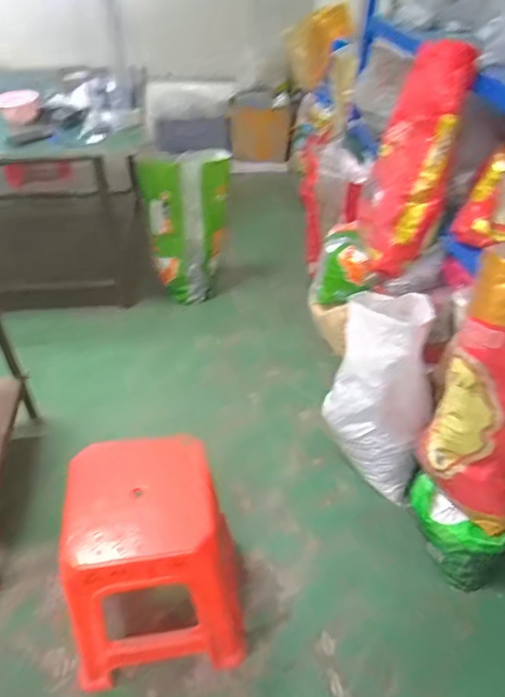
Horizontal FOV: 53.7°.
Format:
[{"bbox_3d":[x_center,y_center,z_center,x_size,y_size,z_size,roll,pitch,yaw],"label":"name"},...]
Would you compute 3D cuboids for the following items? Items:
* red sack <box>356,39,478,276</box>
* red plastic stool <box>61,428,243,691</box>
[{"bbox_3d":[0.535,-0.626,1.678,0.245,0.691,0.221,17,45,15],"label":"red sack"},{"bbox_3d":[-0.206,0.501,1.128,0.339,0.499,0.312,-2,43,-5],"label":"red plastic stool"}]

